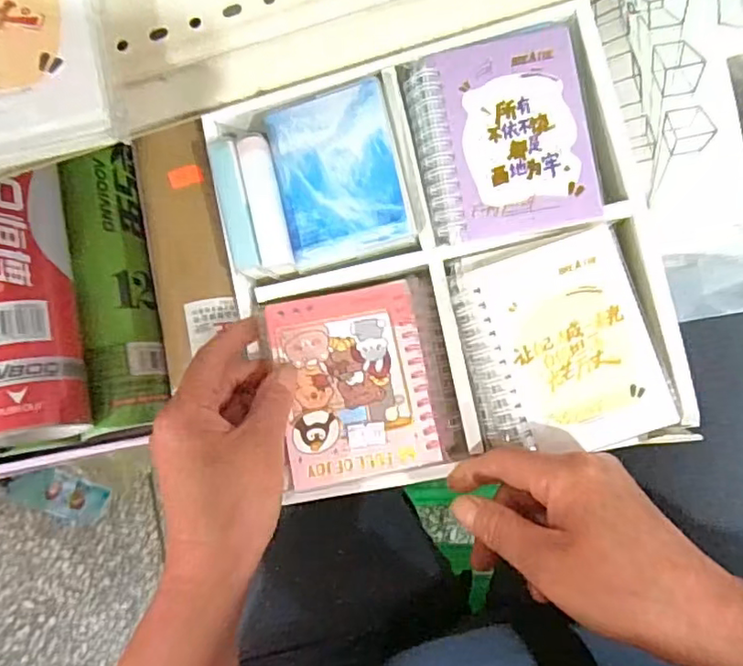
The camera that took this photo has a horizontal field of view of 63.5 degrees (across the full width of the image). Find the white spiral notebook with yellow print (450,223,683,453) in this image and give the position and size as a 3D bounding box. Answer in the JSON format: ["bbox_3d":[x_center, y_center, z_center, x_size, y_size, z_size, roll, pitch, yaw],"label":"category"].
[{"bbox_3d":[0.104,0.008,0.334,0.100,0.012,0.114,-18,80,3],"label":"white spiral notebook with yellow print"}]

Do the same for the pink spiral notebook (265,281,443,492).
[{"bbox_3d":[-0.011,0.028,0.358,0.085,0.022,0.111,-12,81,4],"label":"pink spiral notebook"}]

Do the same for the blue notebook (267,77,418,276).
[{"bbox_3d":[-0.020,-0.098,0.369,0.075,0.017,0.101,-13,81,3],"label":"blue notebook"}]

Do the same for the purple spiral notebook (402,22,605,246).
[{"bbox_3d":[0.075,-0.115,0.352,0.095,0.020,0.113,-10,81,4],"label":"purple spiral notebook"}]

